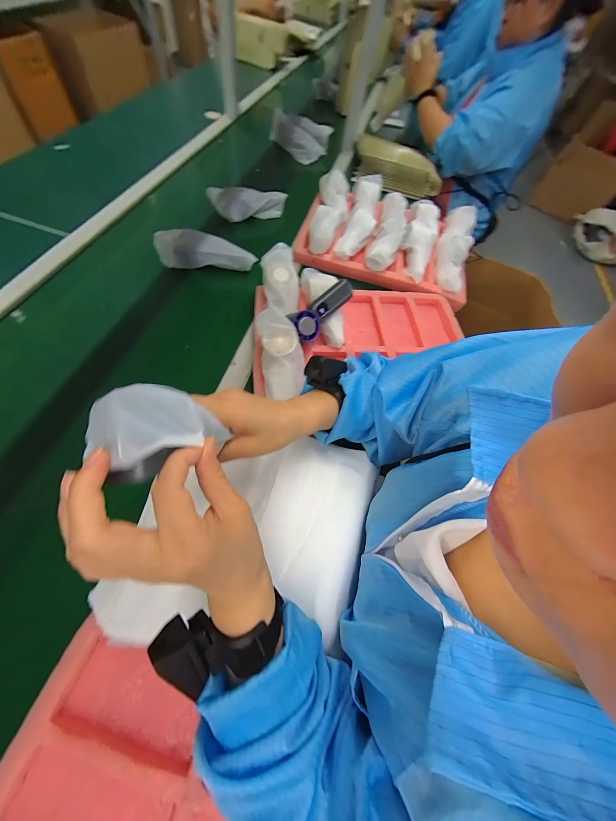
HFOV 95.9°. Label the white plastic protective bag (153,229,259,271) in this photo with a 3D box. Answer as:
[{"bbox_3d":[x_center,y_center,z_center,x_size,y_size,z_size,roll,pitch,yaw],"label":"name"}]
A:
[{"bbox_3d":[-0.219,-0.345,0.610,0.204,0.078,0.062,3,62,-9],"label":"white plastic protective bag"}]

